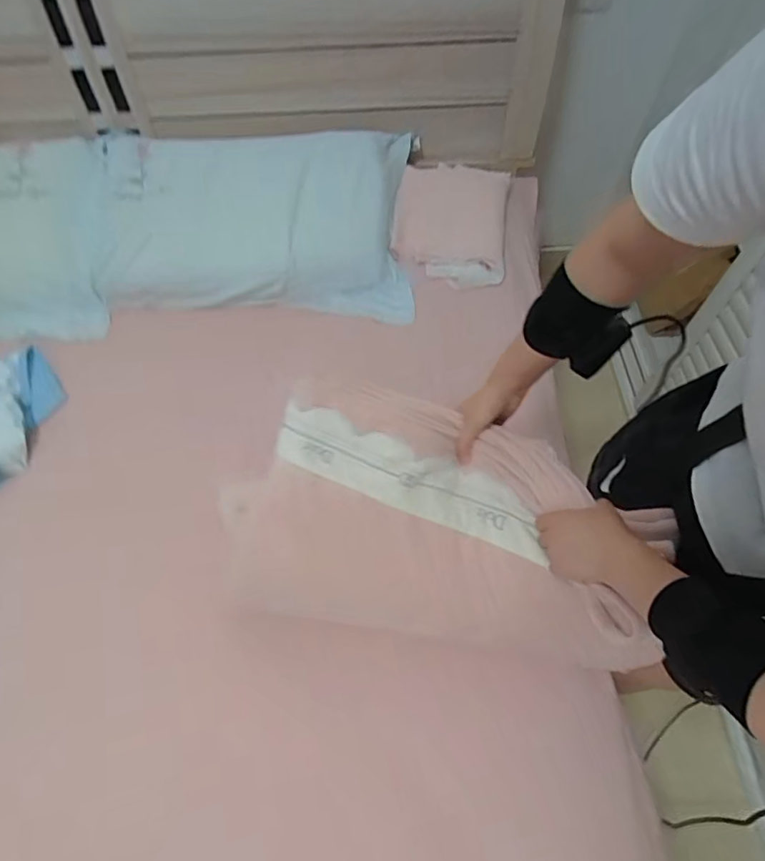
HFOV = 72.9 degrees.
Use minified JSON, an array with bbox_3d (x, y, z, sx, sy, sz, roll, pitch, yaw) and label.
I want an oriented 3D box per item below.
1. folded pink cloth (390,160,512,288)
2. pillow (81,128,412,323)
[{"bbox_3d":[0.150,-0.461,1.134,0.236,0.037,0.346,6,61,6],"label":"folded pink cloth"},{"bbox_3d":[-0.285,-0.449,1.117,0.685,0.192,0.415,-1,60,2],"label":"pillow"}]

